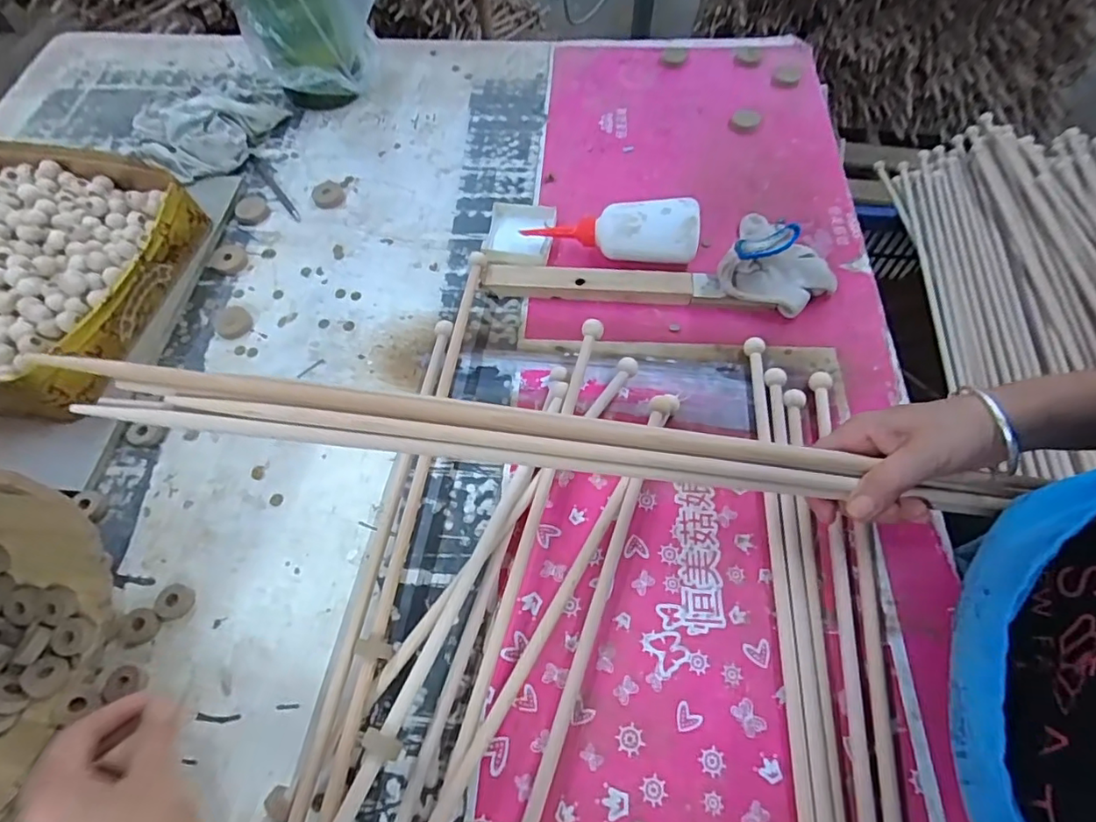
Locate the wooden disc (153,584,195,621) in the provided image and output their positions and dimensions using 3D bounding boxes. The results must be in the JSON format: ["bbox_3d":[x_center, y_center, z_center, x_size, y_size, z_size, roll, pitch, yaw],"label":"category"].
[{"bbox_3d":[-0.292,0.149,0.432,0.025,0.009,0.025,0,60,0],"label":"wooden disc"}]

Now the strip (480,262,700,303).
[{"bbox_3d":[0.040,-0.133,0.572,0.209,0.022,0.033,4,60,3],"label":"strip"}]

